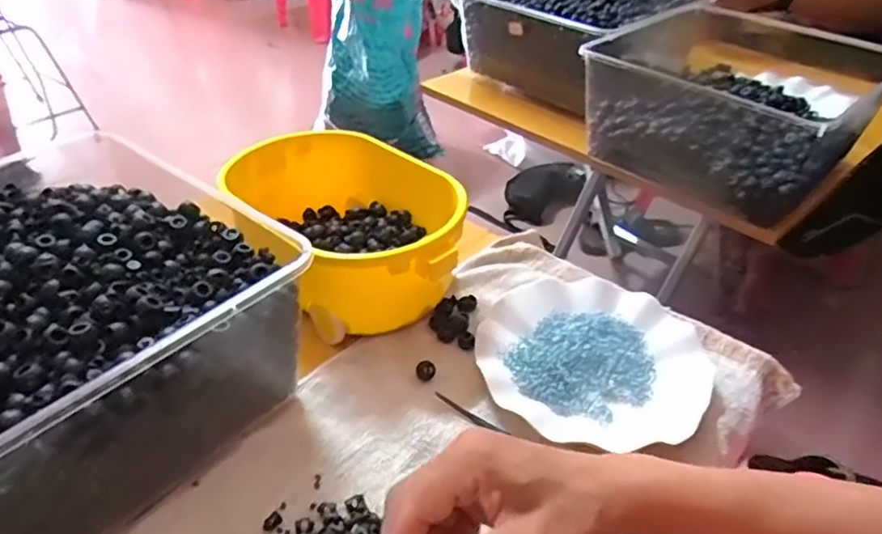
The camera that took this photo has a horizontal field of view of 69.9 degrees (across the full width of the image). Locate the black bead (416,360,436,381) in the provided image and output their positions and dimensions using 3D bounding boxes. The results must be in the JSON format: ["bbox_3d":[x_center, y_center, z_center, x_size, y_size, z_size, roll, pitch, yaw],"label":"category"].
[{"bbox_3d":[-0.012,0.084,0.514,0.016,0.012,0.013,2,37,1],"label":"black bead"}]

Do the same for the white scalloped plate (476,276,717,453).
[{"bbox_3d":[0.128,0.067,0.525,0.178,0.023,0.180,1,37,-1],"label":"white scalloped plate"}]

